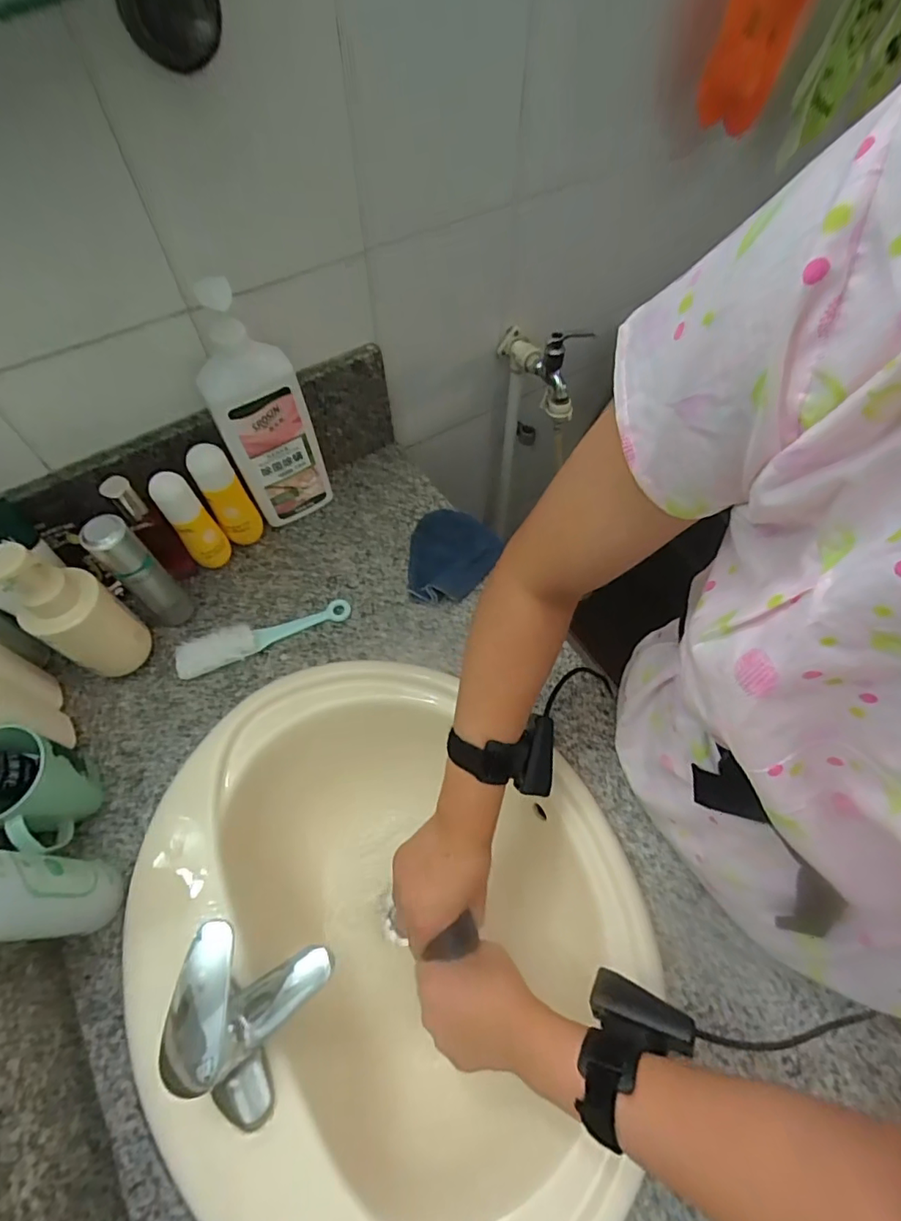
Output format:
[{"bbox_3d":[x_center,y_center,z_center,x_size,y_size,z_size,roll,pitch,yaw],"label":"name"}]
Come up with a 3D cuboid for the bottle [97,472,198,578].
[{"bbox_3d":[-0.333,-0.090,0.604,0.034,0.139,0.038,-38,68,-20],"label":"bottle"}]

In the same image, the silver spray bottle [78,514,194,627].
[{"bbox_3d":[-0.335,-0.037,0.582,0.051,0.173,0.045,38,67,18],"label":"silver spray bottle"}]

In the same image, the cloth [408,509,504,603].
[{"bbox_3d":[-0.007,-0.067,0.682,0.110,0.023,0.132,28,64,14],"label":"cloth"}]

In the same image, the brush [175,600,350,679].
[{"bbox_3d":[-0.216,0.023,0.624,0.197,0.027,0.050,-18,63,-10],"label":"brush"}]

